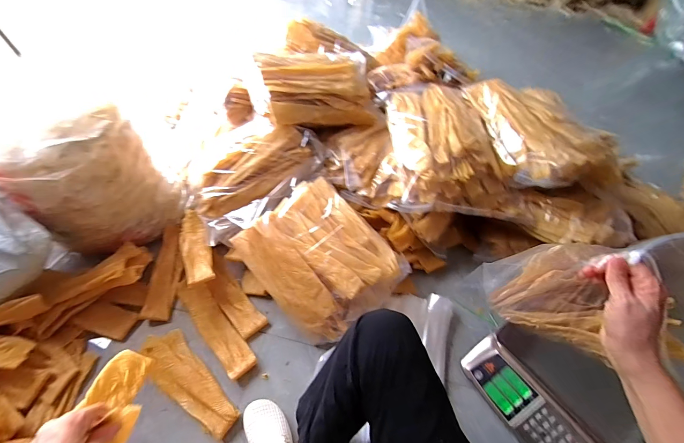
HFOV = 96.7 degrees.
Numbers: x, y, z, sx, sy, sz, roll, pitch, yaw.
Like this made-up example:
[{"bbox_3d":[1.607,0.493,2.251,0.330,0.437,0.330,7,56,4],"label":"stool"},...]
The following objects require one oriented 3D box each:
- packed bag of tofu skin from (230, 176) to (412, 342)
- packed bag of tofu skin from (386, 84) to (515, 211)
[{"bbox_3d":[-0.056,0.093,0.878,0.405,0.142,0.336,39,59,24],"label":"packed bag of tofu skin"},{"bbox_3d":[0.334,-0.271,1.005,0.341,0.144,0.505,-1,52,-5],"label":"packed bag of tofu skin"}]

